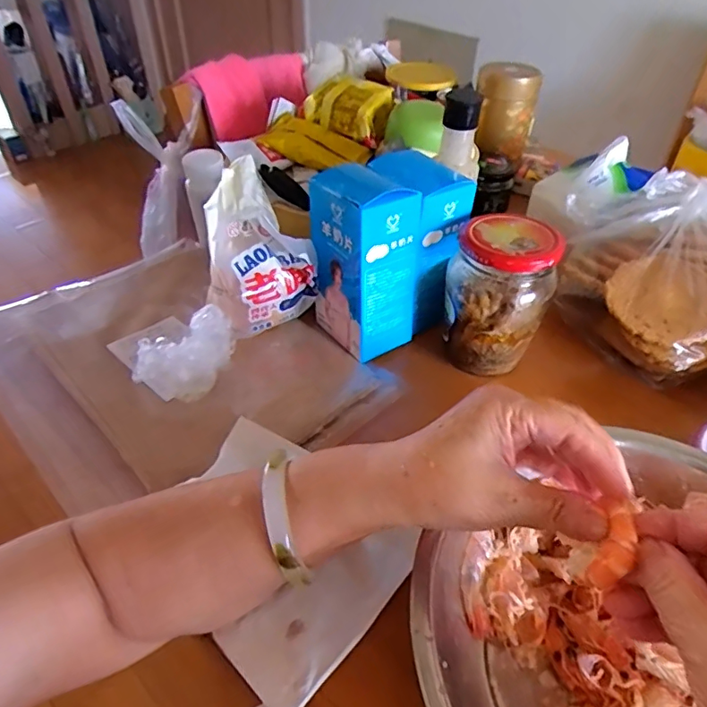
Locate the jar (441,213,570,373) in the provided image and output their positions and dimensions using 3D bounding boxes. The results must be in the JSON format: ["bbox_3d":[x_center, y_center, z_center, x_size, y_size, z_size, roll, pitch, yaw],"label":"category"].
[{"bbox_3d":[0.128,-0.051,0.461,0.084,0.119,0.077,16,46,15],"label":"jar"}]

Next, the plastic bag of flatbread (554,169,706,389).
[{"bbox_3d":[0.308,-0.081,0.506,0.187,0.119,0.200,-20,48,-21],"label":"plastic bag of flatbread"}]

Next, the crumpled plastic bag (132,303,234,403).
[{"bbox_3d":[-0.137,0.005,0.431,0.084,0.065,0.043,-20,48,-20],"label":"crumpled plastic bag"}]

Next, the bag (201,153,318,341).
[{"bbox_3d":[-0.088,-0.090,0.462,0.093,0.134,0.064,-21,48,-22],"label":"bag"}]

